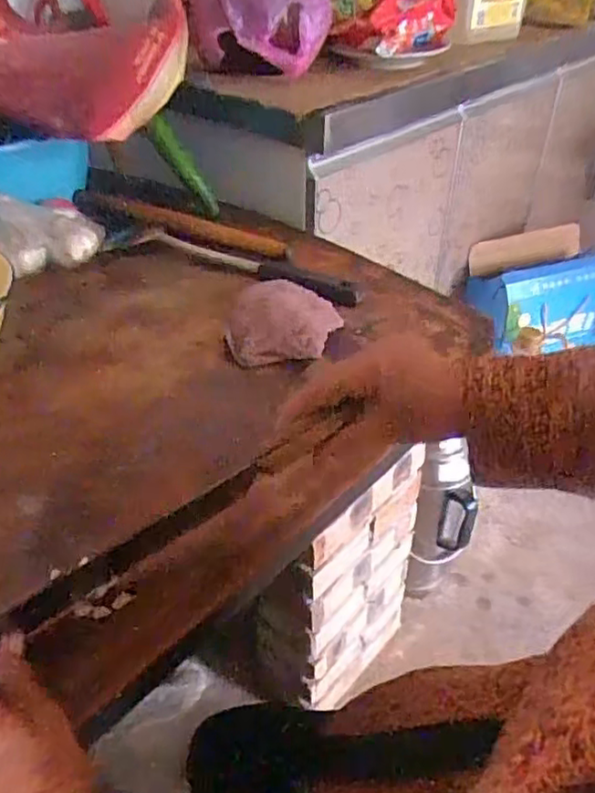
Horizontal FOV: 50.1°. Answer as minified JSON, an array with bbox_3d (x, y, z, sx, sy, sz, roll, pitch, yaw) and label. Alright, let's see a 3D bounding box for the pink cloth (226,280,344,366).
[{"bbox_3d":[-0.014,-0.079,0.653,0.115,0.020,0.108,-8,40,-11],"label":"pink cloth"}]

